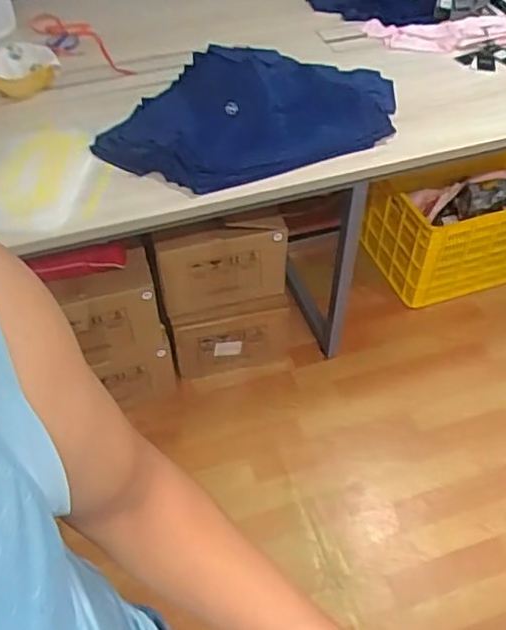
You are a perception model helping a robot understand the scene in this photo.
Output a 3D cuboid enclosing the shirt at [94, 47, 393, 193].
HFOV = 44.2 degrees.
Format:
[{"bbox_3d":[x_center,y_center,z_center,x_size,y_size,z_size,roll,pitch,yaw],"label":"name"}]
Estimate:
[{"bbox_3d":[-0.005,-0.492,1.453,0.693,0.079,0.448,-22,53,-17],"label":"shirt"}]

